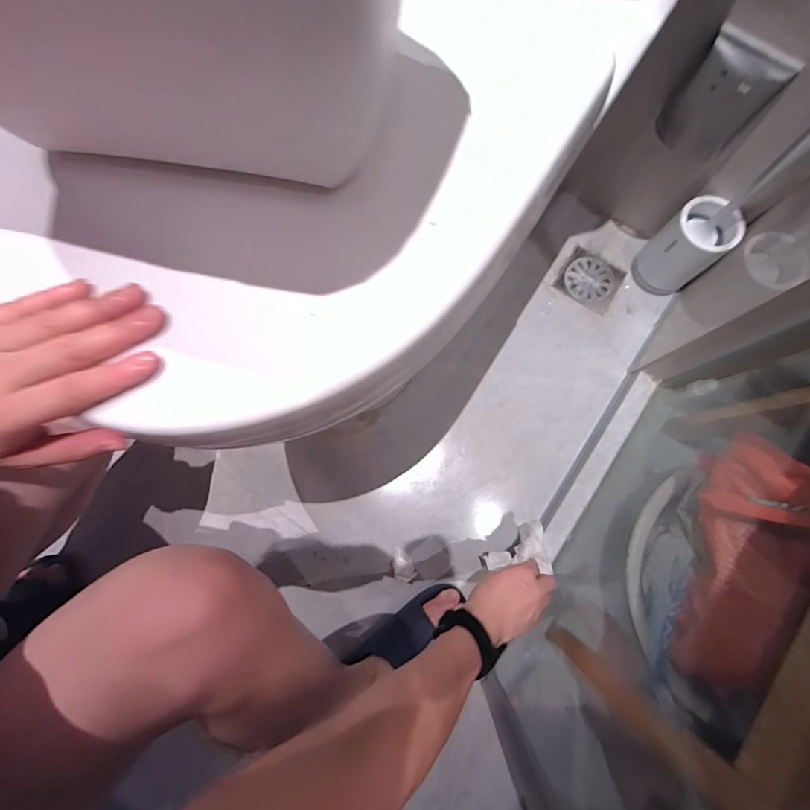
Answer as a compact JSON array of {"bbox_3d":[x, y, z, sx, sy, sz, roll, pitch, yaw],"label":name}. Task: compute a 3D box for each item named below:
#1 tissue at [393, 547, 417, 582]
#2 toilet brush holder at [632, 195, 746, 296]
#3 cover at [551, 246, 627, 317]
[{"bbox_3d":[-0.003,0.243,0.632,0.030,0.023,0.051,-20,80,-5],"label":"tissue"},{"bbox_3d":[0.448,-0.252,0.680,0.095,0.143,0.094,-44,83,-8],"label":"toilet brush holder"},{"bbox_3d":[0.329,-0.223,0.746,0.102,0.004,0.097,33,80,5],"label":"cover"}]

